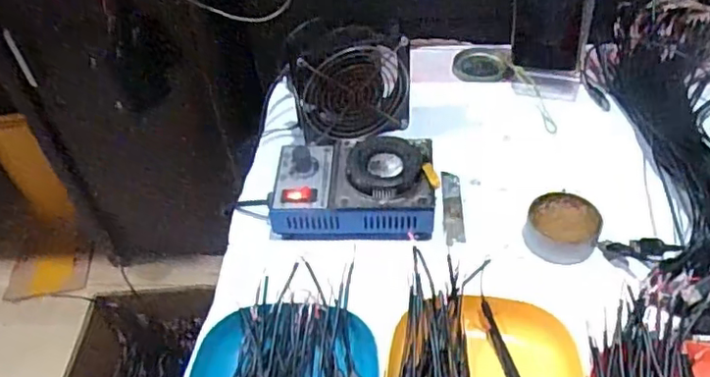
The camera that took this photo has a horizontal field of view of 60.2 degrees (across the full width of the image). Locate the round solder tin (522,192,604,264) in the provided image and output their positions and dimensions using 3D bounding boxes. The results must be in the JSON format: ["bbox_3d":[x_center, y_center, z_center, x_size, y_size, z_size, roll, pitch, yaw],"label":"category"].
[{"bbox_3d":[0.188,0.034,0.555,0.061,0.023,0.065,-2,46,3],"label":"round solder tin"}]

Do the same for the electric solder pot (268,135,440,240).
[{"bbox_3d":[0.000,0.000,0.581,0.151,0.060,0.103,3,47,7],"label":"electric solder pot"}]

